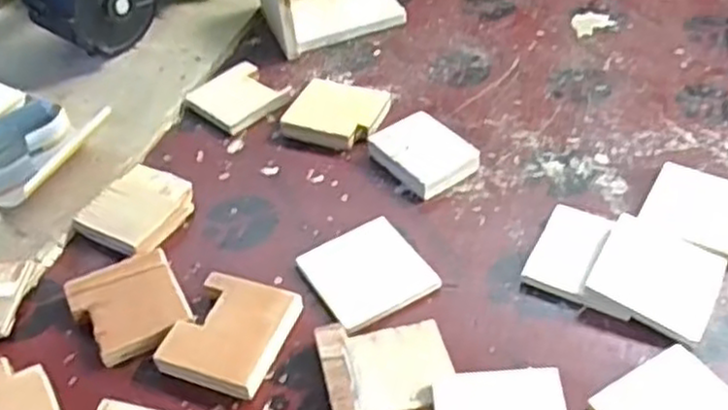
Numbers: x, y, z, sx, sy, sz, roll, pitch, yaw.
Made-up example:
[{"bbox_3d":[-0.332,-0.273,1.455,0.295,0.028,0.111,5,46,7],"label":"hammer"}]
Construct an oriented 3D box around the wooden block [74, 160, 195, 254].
[{"bbox_3d":[-0.215,0.001,0.715,0.091,0.020,0.092,22,51,24],"label":"wooden block"}]

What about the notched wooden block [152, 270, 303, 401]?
[{"bbox_3d":[-0.106,0.102,0.599,0.083,0.023,0.095,15,49,18],"label":"notched wooden block"}]

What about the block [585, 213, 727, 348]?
[{"bbox_3d":[0.240,0.055,0.610,0.094,0.017,0.092,22,51,24],"label":"block"}]

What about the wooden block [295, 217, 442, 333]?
[{"bbox_3d":[0.003,0.059,0.645,0.093,0.010,0.093,-27,49,-20],"label":"wooden block"}]

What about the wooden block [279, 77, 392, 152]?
[{"bbox_3d":[-0.031,-0.097,0.804,0.103,0.019,0.089,18,50,21],"label":"wooden block"}]

